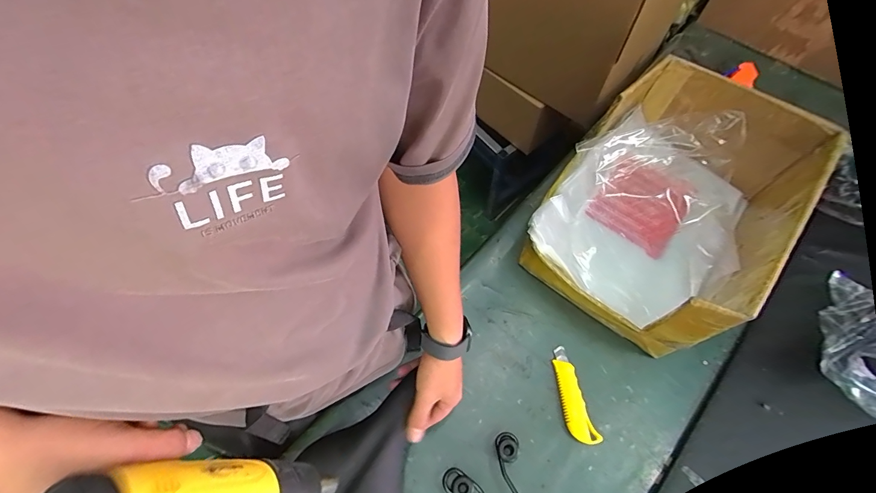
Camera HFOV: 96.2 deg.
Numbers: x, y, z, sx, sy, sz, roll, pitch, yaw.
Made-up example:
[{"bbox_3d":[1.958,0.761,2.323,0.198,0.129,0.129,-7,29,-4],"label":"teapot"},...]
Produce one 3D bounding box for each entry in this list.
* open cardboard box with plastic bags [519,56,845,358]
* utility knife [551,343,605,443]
[{"bbox_3d":[0.387,-0.088,0.674,0.320,0.228,0.426,41,70,19],"label":"open cardboard box with plastic bags"},{"bbox_3d":[0.216,0.242,0.645,0.040,0.010,0.151,-12,64,-6],"label":"utility knife"}]

